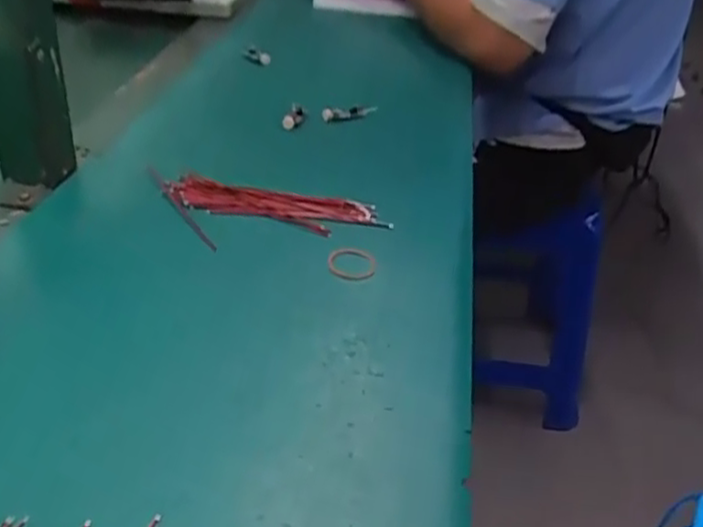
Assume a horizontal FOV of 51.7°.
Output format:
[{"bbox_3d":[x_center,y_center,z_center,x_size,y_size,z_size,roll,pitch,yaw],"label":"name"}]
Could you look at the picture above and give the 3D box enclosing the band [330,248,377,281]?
[{"bbox_3d":[0.001,-0.001,0.482,0.032,0.005,0.037,9,35,3],"label":"band"}]

